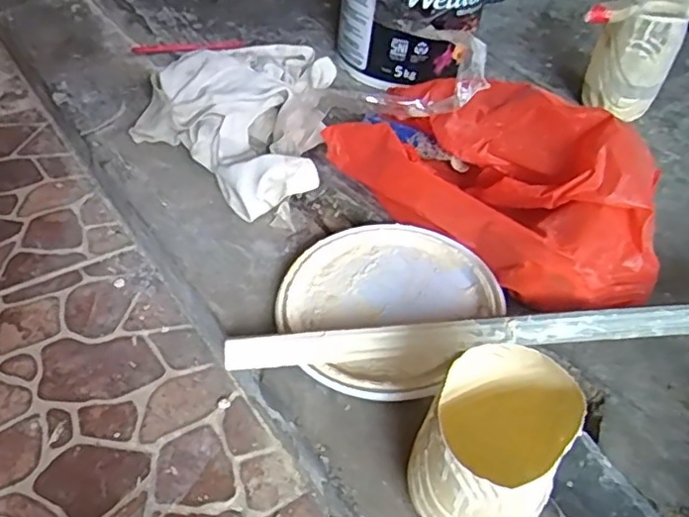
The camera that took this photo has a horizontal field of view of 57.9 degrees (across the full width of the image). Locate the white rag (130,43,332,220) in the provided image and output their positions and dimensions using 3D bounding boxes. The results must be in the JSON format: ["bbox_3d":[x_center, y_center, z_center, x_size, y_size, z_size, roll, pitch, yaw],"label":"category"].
[{"bbox_3d":[-0.119,-0.157,0.657,0.207,0.068,0.253,7,45,4],"label":"white rag"}]

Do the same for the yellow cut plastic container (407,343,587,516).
[{"bbox_3d":[0.084,0.112,0.367,0.076,0.084,0.094,23,45,17],"label":"yellow cut plastic container"}]

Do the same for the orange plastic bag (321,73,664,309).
[{"bbox_3d":[0.131,-0.076,0.560,0.152,0.120,0.312,-30,53,-33],"label":"orange plastic bag"}]

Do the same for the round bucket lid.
[{"bbox_3d":[0.030,0.032,0.497,0.156,0.018,0.169,-2,44,2],"label":"round bucket lid"}]

